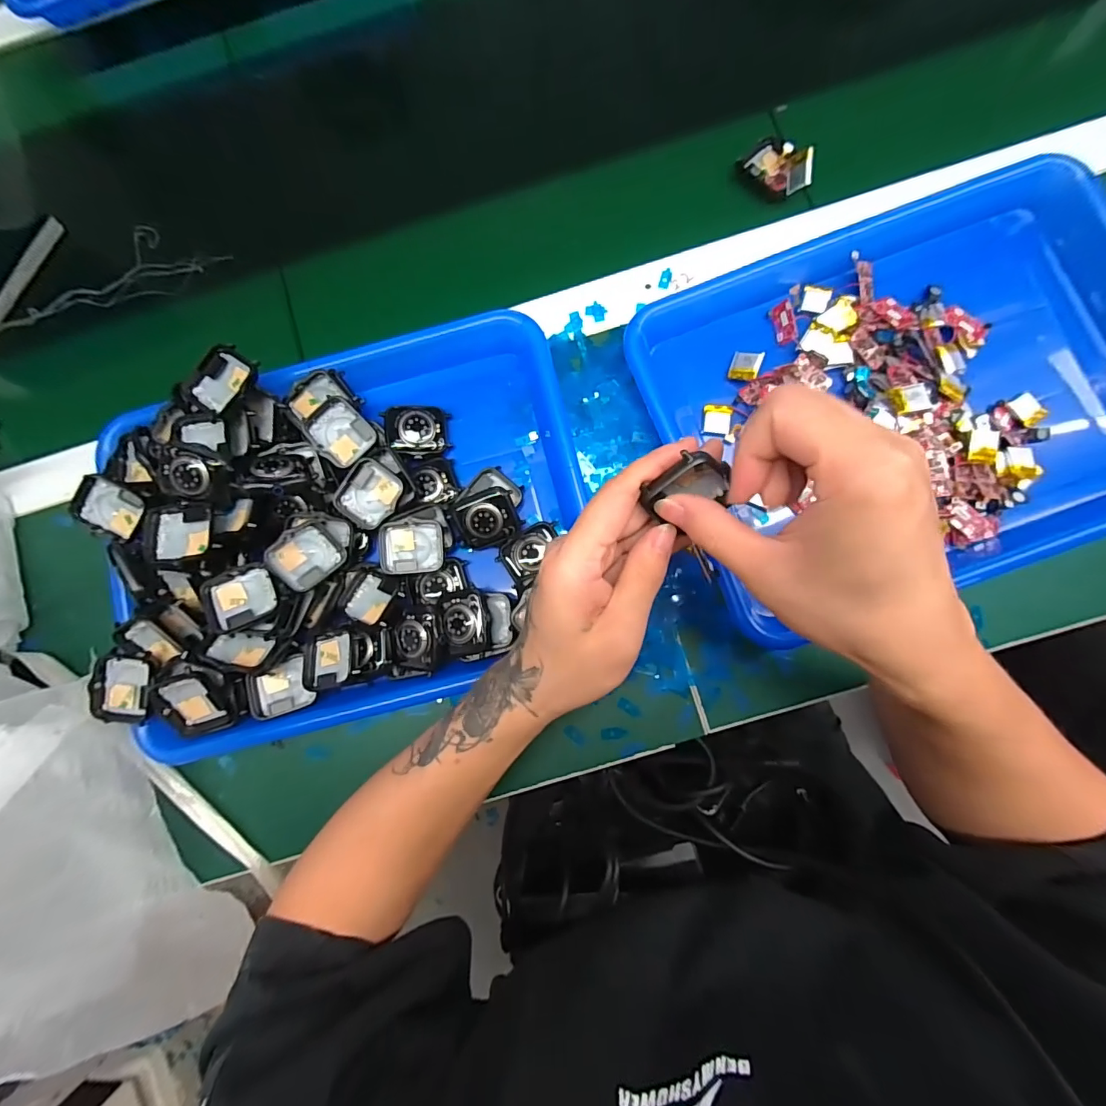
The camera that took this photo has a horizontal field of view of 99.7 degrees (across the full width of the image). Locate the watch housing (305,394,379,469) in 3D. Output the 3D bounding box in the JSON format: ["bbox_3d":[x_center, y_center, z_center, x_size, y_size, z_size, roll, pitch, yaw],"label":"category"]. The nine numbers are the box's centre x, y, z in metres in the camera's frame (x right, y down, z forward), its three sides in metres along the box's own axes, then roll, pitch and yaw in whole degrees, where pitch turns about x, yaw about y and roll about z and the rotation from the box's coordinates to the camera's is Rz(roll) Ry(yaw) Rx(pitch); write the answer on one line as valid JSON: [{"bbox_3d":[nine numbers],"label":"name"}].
[{"bbox_3d":[-0.145,-0.082,0.322,0.043,0.014,0.037,42,88,7],"label":"watch housing"}]

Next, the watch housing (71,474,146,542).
[{"bbox_3d":[-0.308,-0.030,0.325,0.040,0.011,0.035,36,85,-24],"label":"watch housing"}]

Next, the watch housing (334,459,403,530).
[{"bbox_3d":[-0.127,-0.041,0.325,0.035,0.013,0.042,35,87,7],"label":"watch housing"}]

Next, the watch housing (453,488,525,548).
[{"bbox_3d":[-0.045,-0.024,0.324,0.042,0.013,0.037,-18,111,4],"label":"watch housing"}]

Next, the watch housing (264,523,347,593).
[{"bbox_3d":[-0.166,0.002,0.312,0.043,0.009,0.035,-44,107,-31],"label":"watch housing"}]

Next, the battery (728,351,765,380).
[{"bbox_3d":[0.137,-0.133,0.332,0.021,0.004,0.021,16,87,34],"label":"battery"}]

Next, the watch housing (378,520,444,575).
[{"bbox_3d":[-0.099,-0.004,0.326,0.042,0.008,0.036,-3,83,-10],"label":"watch housing"}]

